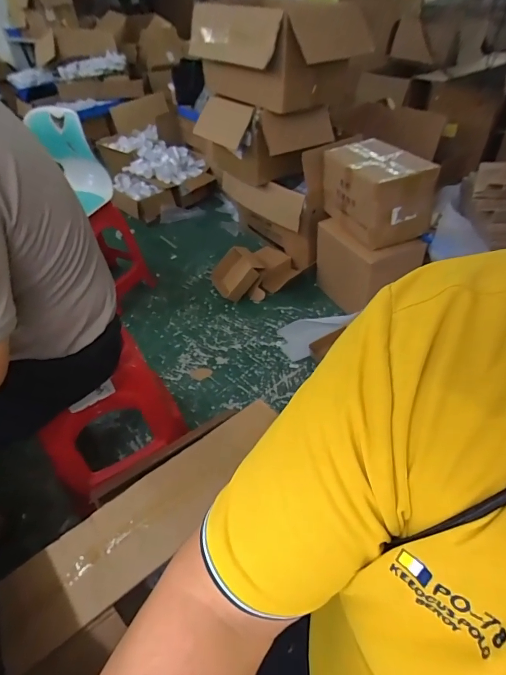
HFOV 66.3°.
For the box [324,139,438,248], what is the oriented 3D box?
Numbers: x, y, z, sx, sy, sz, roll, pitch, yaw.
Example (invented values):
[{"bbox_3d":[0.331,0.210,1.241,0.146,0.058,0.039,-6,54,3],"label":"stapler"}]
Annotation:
[{"bbox_3d":[0.444,-0.552,1.441,0.268,0.225,0.423,-16,45,-10],"label":"box"}]

